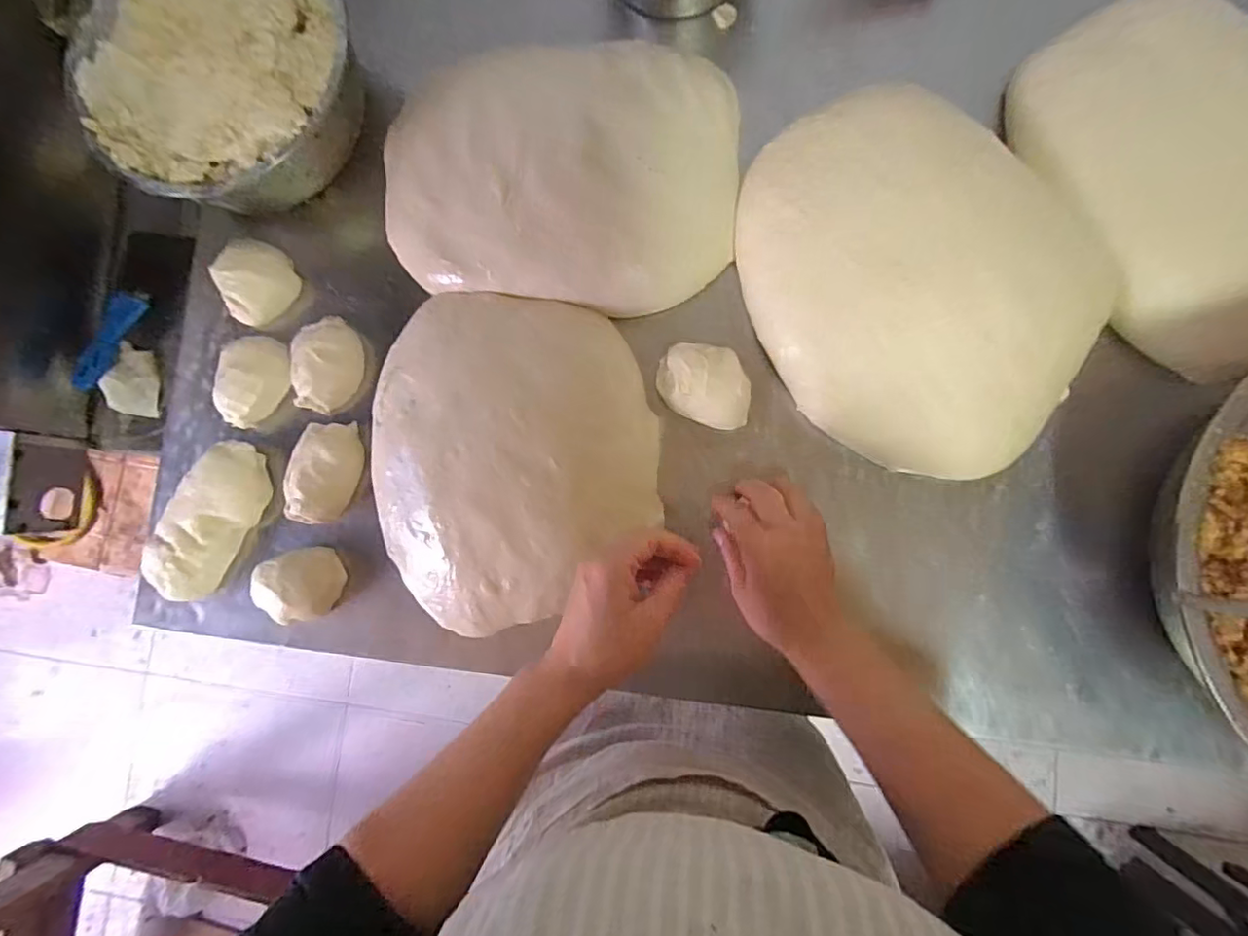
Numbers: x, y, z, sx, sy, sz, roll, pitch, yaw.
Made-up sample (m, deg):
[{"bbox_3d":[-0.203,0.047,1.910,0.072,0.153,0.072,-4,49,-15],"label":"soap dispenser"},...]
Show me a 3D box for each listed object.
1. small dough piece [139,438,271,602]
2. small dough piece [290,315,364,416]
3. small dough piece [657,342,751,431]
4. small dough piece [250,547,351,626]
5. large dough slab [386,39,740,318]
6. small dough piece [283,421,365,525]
[{"bbox_3d":[-0.372,0.042,0.515,0.067,0.034,0.141,27,88,7],"label":"small dough piece"},{"bbox_3d":[-0.276,-0.095,0.526,0.059,0.034,0.084,23,88,7],"label":"small dough piece"},{"bbox_3d":[0.069,-0.071,0.496,0.079,0.038,0.069,11,86,7],"label":"small dough piece"},{"bbox_3d":[-0.285,0.104,0.505,0.071,0.030,0.057,-18,83,4],"label":"small dough piece"},{"bbox_3d":[-0.062,-0.253,0.498,0.316,0.058,0.226,4,85,6],"label":"large dough slab"},{"bbox_3d":[-0.269,0.004,0.512,0.061,0.033,0.091,5,85,6],"label":"small dough piece"}]

